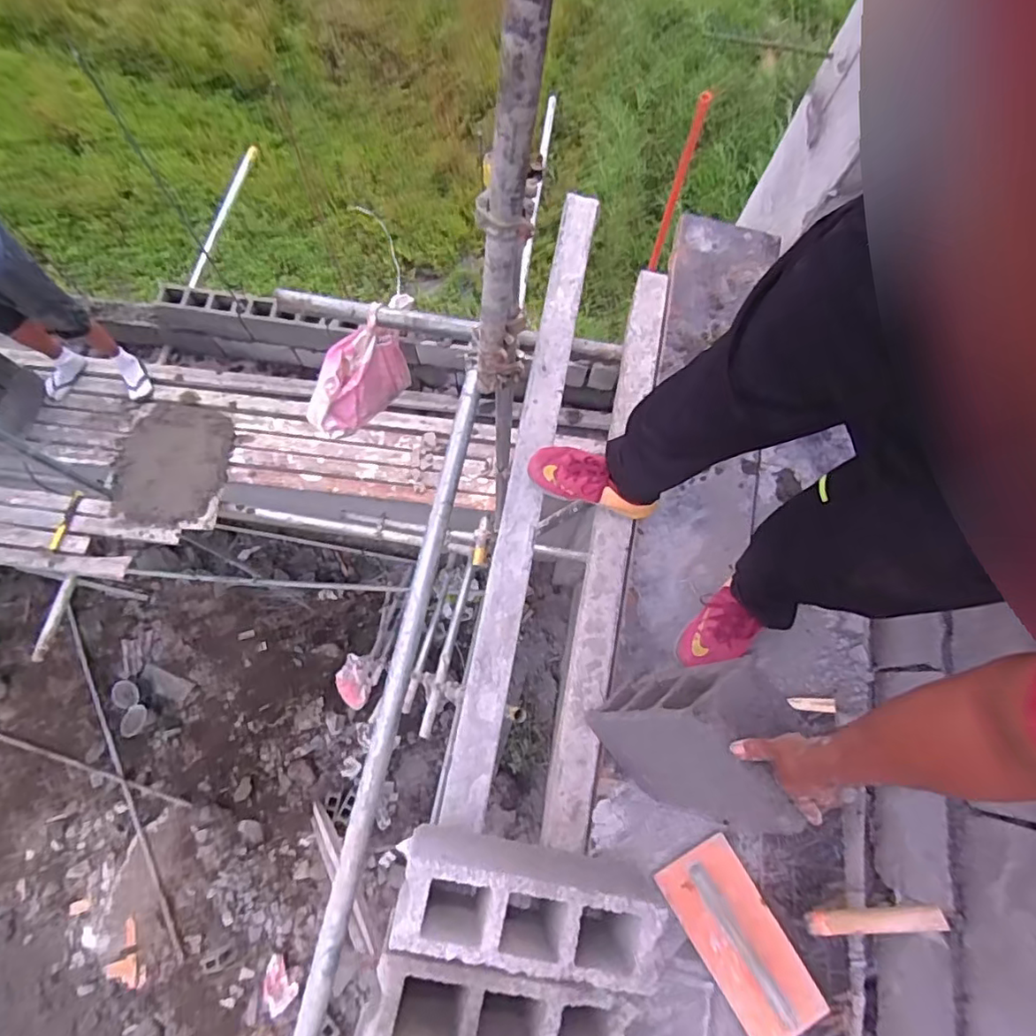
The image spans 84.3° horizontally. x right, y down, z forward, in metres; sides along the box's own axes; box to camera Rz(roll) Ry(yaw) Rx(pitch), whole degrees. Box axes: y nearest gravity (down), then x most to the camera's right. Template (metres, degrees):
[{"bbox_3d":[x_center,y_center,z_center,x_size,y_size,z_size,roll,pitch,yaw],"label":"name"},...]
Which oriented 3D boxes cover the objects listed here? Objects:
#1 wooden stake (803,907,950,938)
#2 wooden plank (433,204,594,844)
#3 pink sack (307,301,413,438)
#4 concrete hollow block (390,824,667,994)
[{"bbox_3d":[0.591,0.672,0.955,0.206,0.022,0.037,-22,70,25],"label":"wooden stake"},{"bbox_3d":[0.034,-0.161,1.254,0.107,0.037,1.427,10,74,2],"label":"wooden plank"},{"bbox_3d":[-0.428,-0.370,1.485,0.109,0.321,0.298,39,76,8],"label":"pink sack"},{"bbox_3d":[0.023,0.639,0.961,0.415,0.239,0.137,11,74,0],"label":"concrete hollow block"}]

